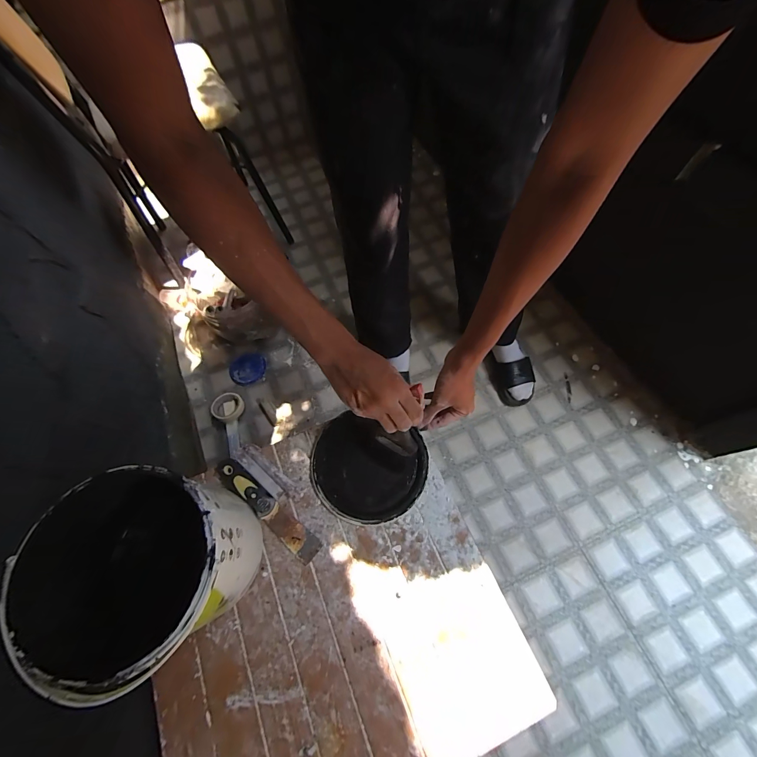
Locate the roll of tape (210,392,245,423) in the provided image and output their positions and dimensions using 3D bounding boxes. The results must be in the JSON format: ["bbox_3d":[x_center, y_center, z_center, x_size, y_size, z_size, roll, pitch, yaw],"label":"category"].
[{"bbox_3d":[-0.461,0.085,1.030,0.096,0.023,0.092,0,67,1],"label":"roll of tape"}]

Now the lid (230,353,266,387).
[{"bbox_3d":[-0.429,-0.029,1.106,0.114,0.010,0.110,-1,65,3],"label":"lid"}]

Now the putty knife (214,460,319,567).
[{"bbox_3d":[-0.165,0.188,0.495,0.189,0.030,0.042,36,73,15],"label":"putty knife"}]

